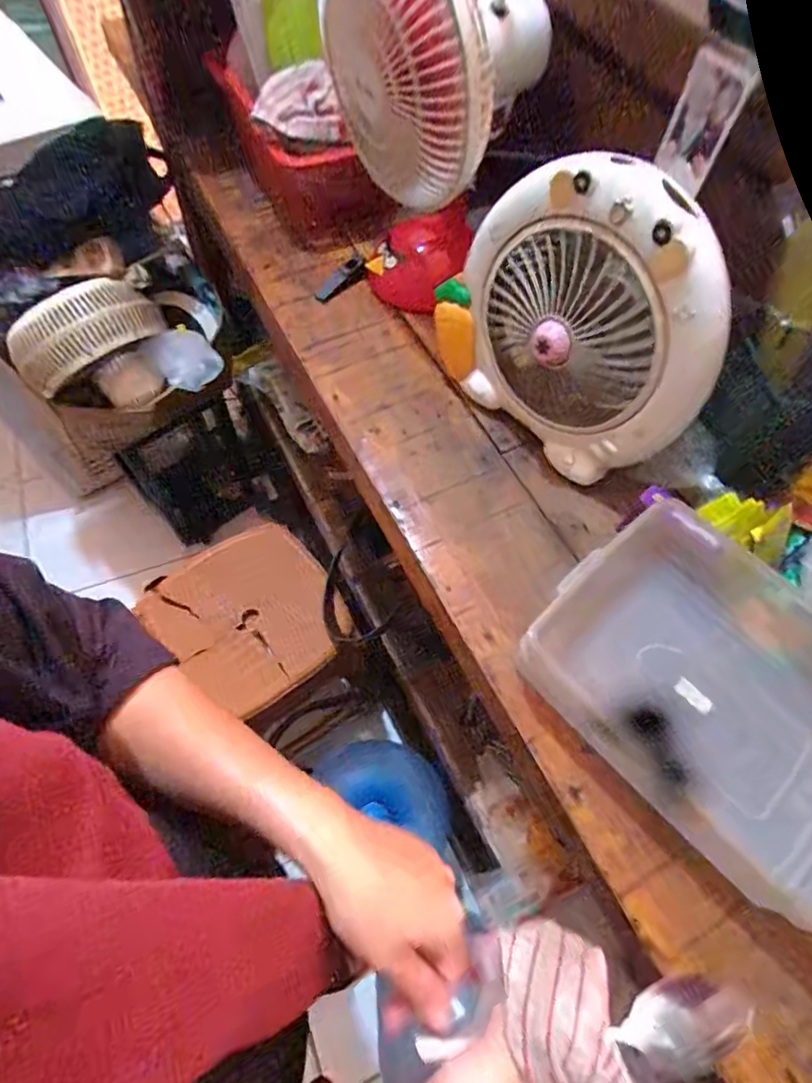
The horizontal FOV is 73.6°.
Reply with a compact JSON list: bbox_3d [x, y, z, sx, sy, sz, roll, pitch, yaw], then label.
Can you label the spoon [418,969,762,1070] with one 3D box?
[{"bbox_3d":[0.088,0.257,0.283,0.175,0.024,0.031,-23,63,15],"label":"spoon"}]

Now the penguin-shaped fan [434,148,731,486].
[{"bbox_3d":[0.149,-0.196,0.487,0.094,0.245,0.253,-35,70,-19],"label":"penguin-shaped fan"}]

